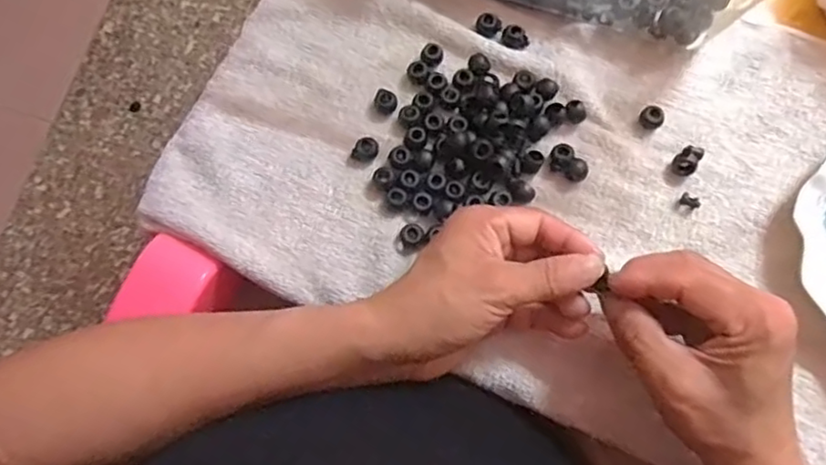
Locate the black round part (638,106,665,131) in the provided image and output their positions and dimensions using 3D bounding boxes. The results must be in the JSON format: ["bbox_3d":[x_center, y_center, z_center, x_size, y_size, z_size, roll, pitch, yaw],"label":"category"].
[{"bbox_3d":[0.161,-0.078,0.435,0.016,0.010,0.017,0,76,-1],"label":"black round part"}]

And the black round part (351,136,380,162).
[{"bbox_3d":[-0.031,-0.055,0.427,0.017,0.008,0.016,0,76,-1],"label":"black round part"}]

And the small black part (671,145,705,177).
[{"bbox_3d":[0.181,-0.048,0.427,0.015,0.008,0.022,33,78,7],"label":"small black part"}]

